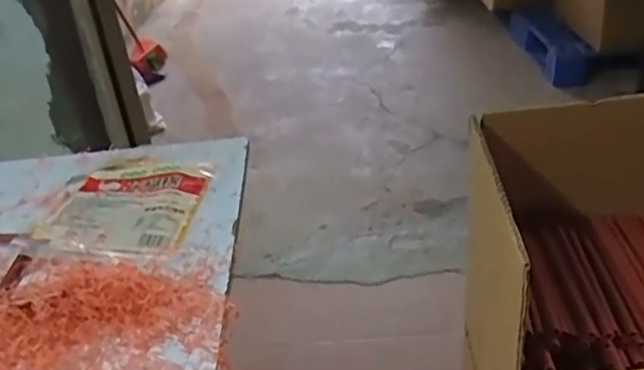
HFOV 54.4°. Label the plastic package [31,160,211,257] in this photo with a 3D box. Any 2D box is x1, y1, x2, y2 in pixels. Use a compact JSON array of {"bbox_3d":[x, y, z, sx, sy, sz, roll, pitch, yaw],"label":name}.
[{"bbox_3d":[-0.222,0.016,0.707,0.164,0.018,0.183,-2,32,8],"label":"plastic package"}]

